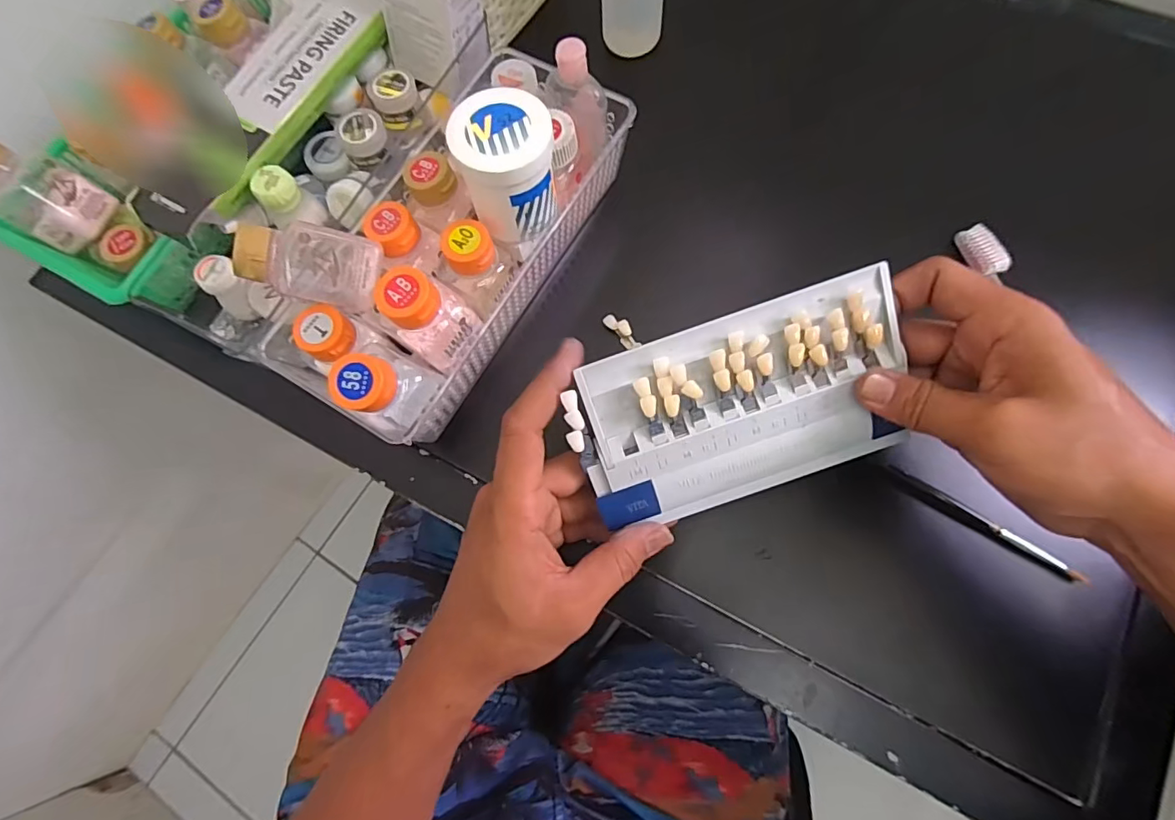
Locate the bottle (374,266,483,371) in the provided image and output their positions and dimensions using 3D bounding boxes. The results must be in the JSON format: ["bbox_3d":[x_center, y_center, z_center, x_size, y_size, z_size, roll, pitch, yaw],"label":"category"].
[{"bbox_3d":[-0.091,-0.051,0.300,0.037,0.063,0.041,-40,77,-9],"label":"bottle"}]

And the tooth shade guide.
[{"bbox_3d":[0.081,0.002,0.276,0.169,0.012,0.100,-20,110,1],"label":"tooth shade guide"}]

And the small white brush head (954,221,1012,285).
[{"bbox_3d":[0.274,-0.110,0.361,0.017,0.012,0.039,-26,75,-6],"label":"small white brush head"}]

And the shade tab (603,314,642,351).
[{"bbox_3d":[0.024,-0.055,0.364,0.012,0.006,0.030,-41,90,-9],"label":"shade tab"}]

